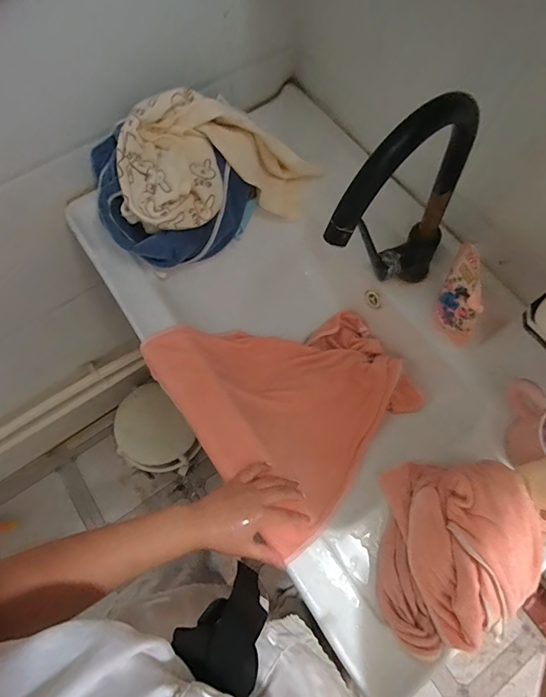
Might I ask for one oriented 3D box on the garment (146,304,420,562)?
[{"bbox_3d":[0.034,0.052,0.606,0.310,0.107,0.327,-38,73,-14],"label":"garment"}]

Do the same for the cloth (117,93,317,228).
[{"bbox_3d":[-0.082,-0.262,0.612,0.293,0.181,0.133,-31,72,-12],"label":"cloth"}]

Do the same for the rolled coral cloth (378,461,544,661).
[{"bbox_3d":[0.209,0.228,0.465,0.153,0.106,0.191,11,69,4],"label":"rolled coral cloth"}]

